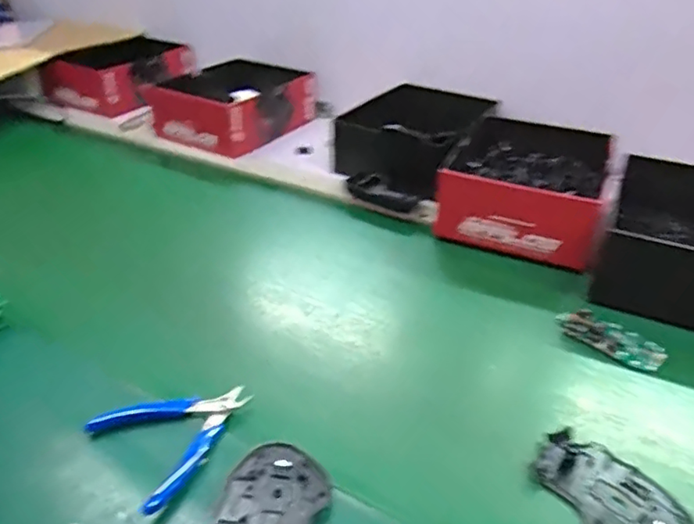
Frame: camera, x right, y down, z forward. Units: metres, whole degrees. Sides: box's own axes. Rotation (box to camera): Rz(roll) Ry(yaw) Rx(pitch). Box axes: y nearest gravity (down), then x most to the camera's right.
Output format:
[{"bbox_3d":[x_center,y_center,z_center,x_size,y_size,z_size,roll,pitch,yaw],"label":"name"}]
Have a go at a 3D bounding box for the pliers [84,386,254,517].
[{"bbox_3d":[-0.133,0.139,0.461,0.118,0.025,0.106,-28,43,-34],"label":"pliers"}]

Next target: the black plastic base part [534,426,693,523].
[{"bbox_3d":[0.202,0.174,0.422,0.073,0.013,0.113,-18,39,-24],"label":"black plastic base part"}]

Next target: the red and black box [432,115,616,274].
[{"bbox_3d":[0.245,-0.111,0.758,0.188,0.090,0.251,14,37,19],"label":"red and black box"}]

